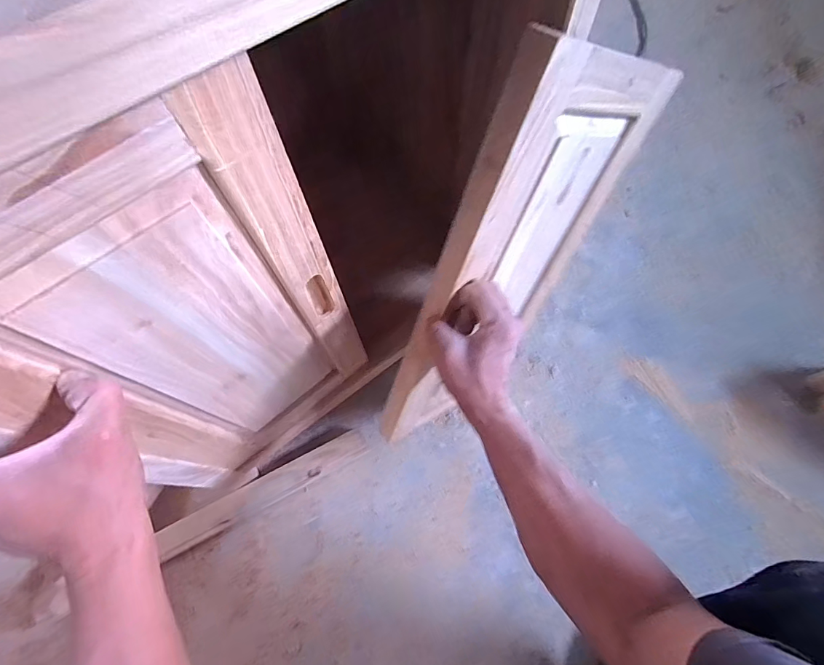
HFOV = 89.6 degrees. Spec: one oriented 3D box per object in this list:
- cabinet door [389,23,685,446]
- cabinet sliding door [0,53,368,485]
[{"bbox_3d":[0.108,-0.041,0.513,0.276,0.525,0.026,-20,56,-37],"label":"cabinet door"},{"bbox_3d":[-0.171,0.022,0.376,0.250,0.436,0.018,-40,71,-13],"label":"cabinet sliding door"}]

